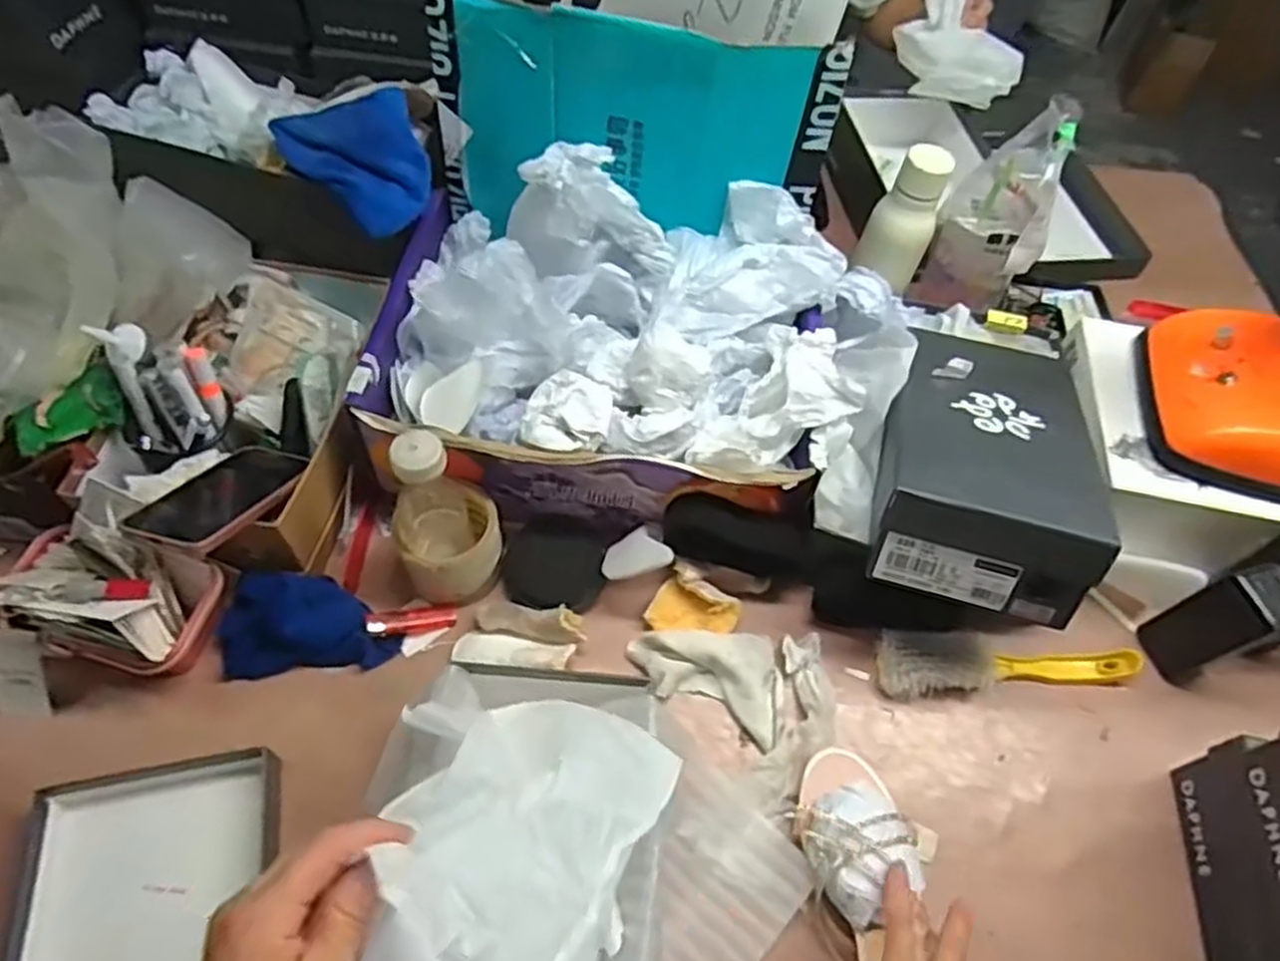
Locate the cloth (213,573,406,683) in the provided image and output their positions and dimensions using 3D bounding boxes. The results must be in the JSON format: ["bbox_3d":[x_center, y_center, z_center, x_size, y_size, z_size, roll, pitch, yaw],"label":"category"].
[{"bbox_3d":[-0.284,0.120,0.666,0.146,0.058,0.070,-6,58,-9],"label":"cloth"}]

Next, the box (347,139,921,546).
[{"bbox_3d":[0.001,-0.123,0.722,0.468,0.196,0.294,10,57,2],"label":"box"}]

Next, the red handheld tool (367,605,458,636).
[{"bbox_3d":[-0.200,0.123,0.689,0.076,0.014,0.020,-2,54,-32],"label":"red handheld tool"}]

